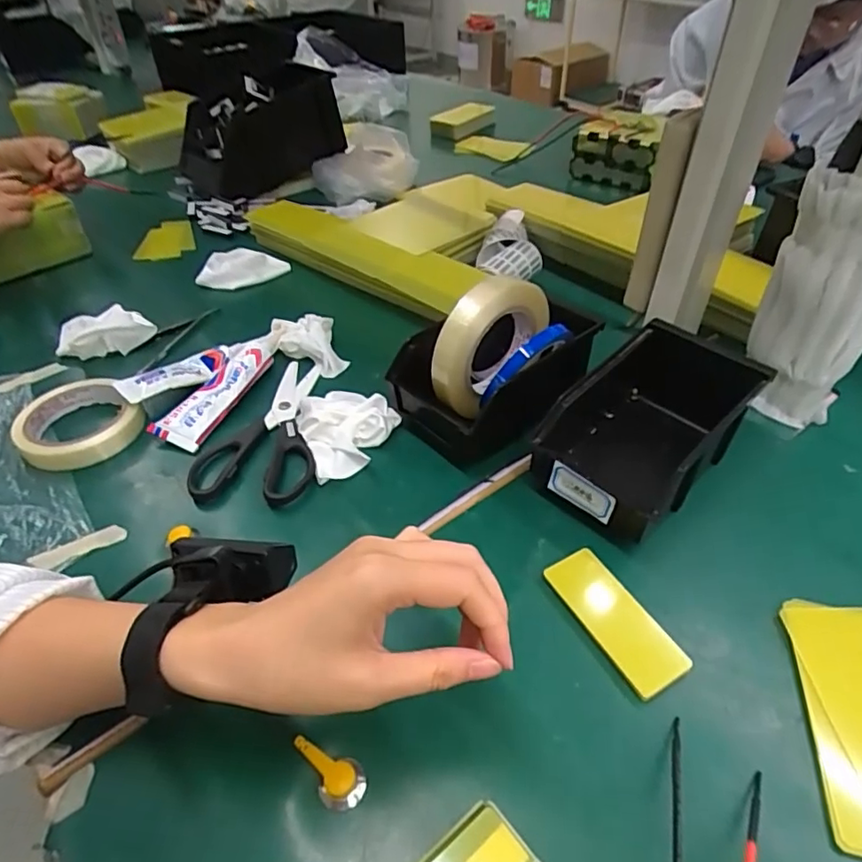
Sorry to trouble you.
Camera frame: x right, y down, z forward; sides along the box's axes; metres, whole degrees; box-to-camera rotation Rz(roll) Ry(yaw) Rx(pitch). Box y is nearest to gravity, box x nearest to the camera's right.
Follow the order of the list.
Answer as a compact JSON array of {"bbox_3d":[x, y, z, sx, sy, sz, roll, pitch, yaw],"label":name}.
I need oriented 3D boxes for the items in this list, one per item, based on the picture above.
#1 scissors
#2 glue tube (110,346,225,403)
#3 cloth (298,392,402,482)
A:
[{"bbox_3d":[-0.138,-0.007,0.505,0.097,0.017,0.185,3,44,5],"label":"scissors"},{"bbox_3d":[-0.243,-0.055,0.541,0.102,0.018,0.036,-22,48,-22],"label":"glue tube"},{"bbox_3d":[-0.070,-0.005,0.484,0.078,0.026,0.087,-19,46,-18],"label":"cloth"}]

